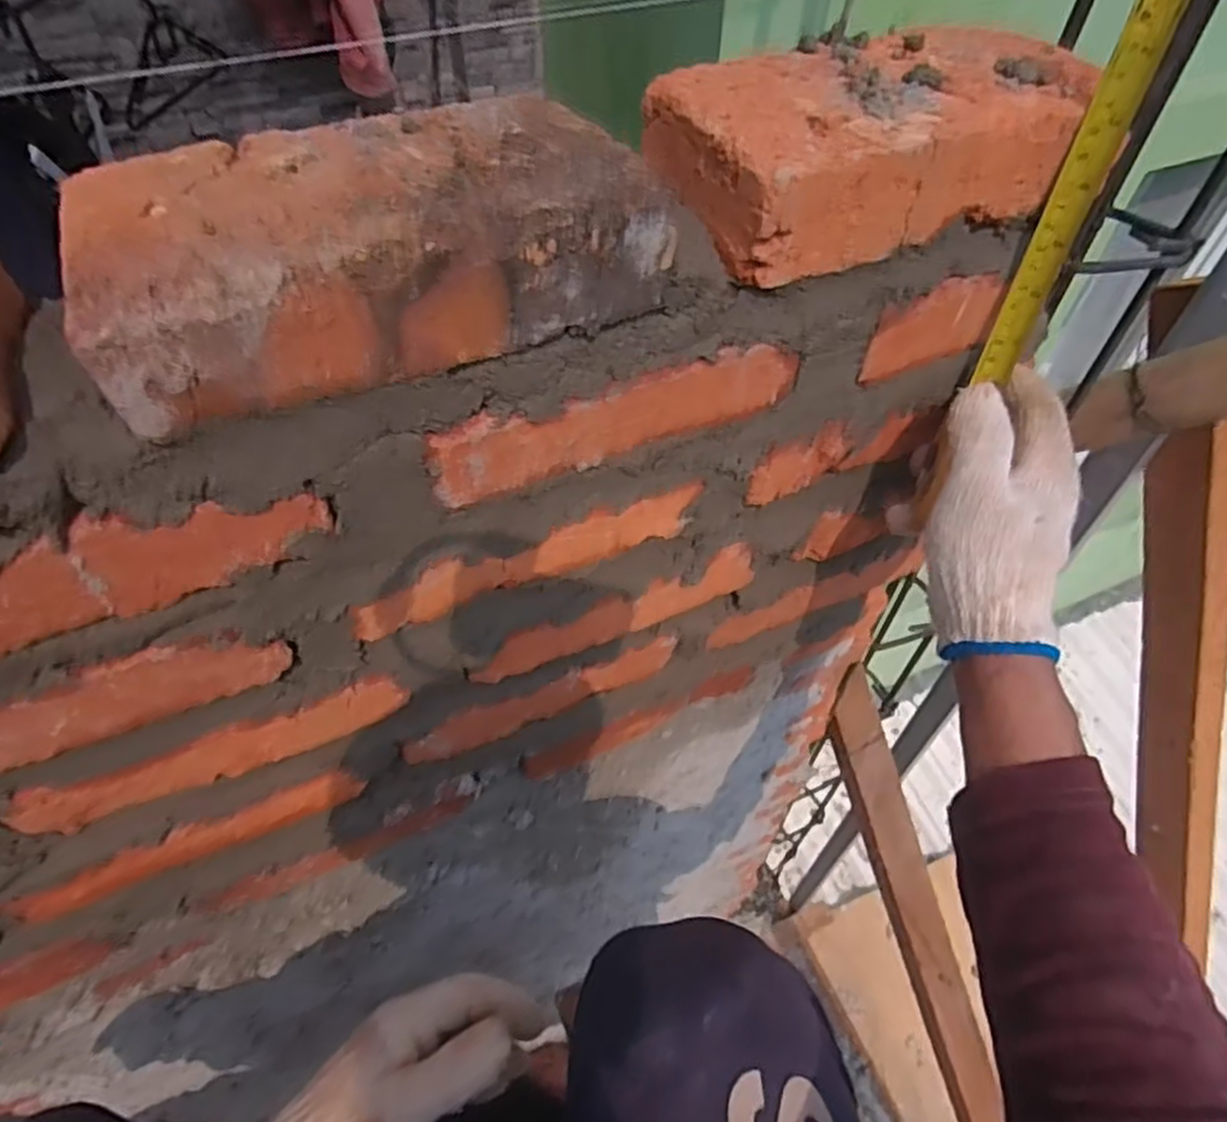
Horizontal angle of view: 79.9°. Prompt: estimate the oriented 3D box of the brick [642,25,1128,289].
[{"bbox_3d":[0.120,-0.189,0.328,0.196,0.048,0.106,-18,54,-14],"label":"brick"}]

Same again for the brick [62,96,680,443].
[{"bbox_3d":[-0.086,-0.117,0.272,0.191,0.047,0.094,-20,55,-16],"label":"brick"}]

